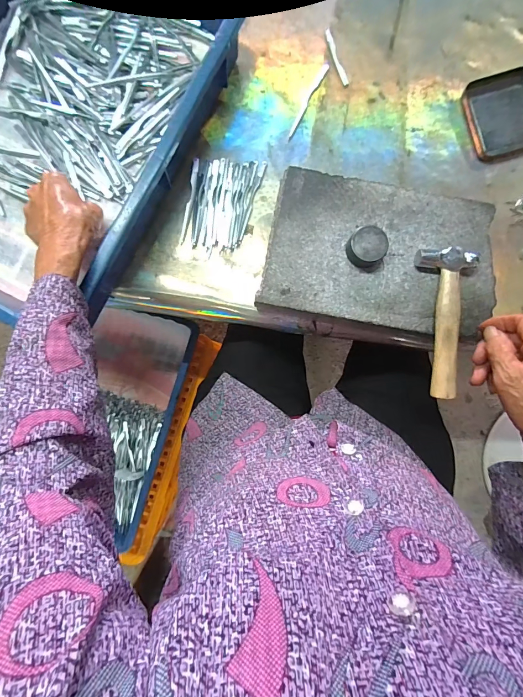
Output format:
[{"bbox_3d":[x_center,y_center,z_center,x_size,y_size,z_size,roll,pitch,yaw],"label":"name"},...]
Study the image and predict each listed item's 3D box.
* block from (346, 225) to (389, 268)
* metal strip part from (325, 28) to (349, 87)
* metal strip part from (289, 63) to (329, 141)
[{"bbox_3d":[0.109,-0.105,0.345,0.035,0.022,0.037,0,87,0],"label":"block"},{"bbox_3d":[0.096,-0.375,0.428,0.010,0.004,0.081,-16,86,-4],"label":"metal strip part"},{"bbox_3d":[0.057,-0.309,0.414,0.009,0.004,0.106,28,84,0],"label":"metal strip part"}]

